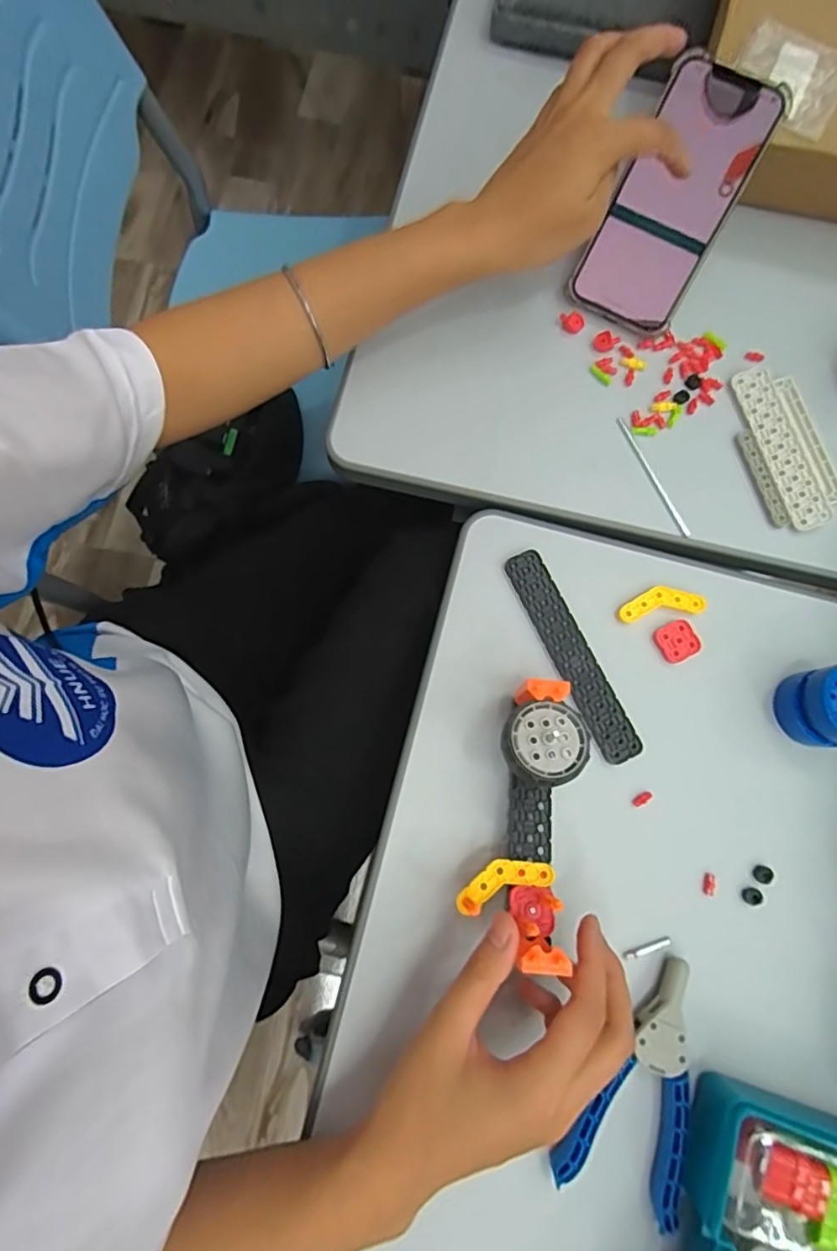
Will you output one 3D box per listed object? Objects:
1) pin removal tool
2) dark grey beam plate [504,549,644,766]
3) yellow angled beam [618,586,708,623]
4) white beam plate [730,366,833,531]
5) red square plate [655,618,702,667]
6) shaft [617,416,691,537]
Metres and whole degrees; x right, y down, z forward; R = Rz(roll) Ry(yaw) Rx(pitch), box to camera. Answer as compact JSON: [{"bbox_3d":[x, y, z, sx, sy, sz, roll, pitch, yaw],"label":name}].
[{"bbox_3d":[0.132,0.259,0.323,0.069,0.017,0.128,26,80,4],"label":"pin removal tool"},{"bbox_3d":[0.102,0.019,0.376,0.027,0.005,0.149,-24,80,-6],"label":"dark grey beam plate"},{"bbox_3d":[0.164,-0.016,0.384,0.057,0.005,0.020,-8,79,-3],"label":"yellow angled beam"},{"bbox_3d":[0.260,-0.128,0.408,0.028,0.009,0.125,-15,80,-4],"label":"white beam plate"},{"bbox_3d":[0.175,0.010,0.380,0.025,0.006,0.026,-28,81,-6],"label":"red square plate"},{"bbox_3d":[0.169,-0.108,0.407,0.005,0.004,0.100,-24,80,-6],"label":"shaft"}]

